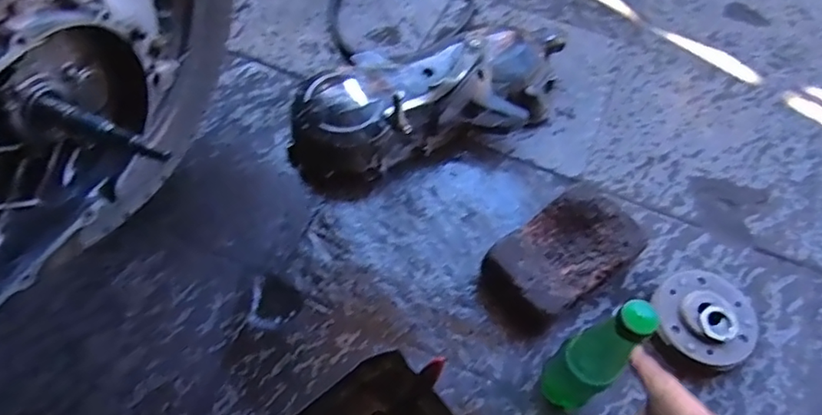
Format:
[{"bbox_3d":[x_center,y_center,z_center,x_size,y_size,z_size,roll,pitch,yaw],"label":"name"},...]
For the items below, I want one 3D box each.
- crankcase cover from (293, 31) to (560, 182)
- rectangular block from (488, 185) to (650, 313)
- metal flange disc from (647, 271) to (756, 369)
[{"bbox_3d":[0.033,-0.156,0.774,0.411,0.091,0.158,-17,61,-12],"label":"crankcase cover"},{"bbox_3d":[0.184,0.054,0.674,0.169,0.059,0.108,-31,64,-19],"label":"rectangular block"},{"bbox_3d":[0.337,0.126,0.650,0.108,0.038,0.110,1,58,-1],"label":"metal flange disc"}]

